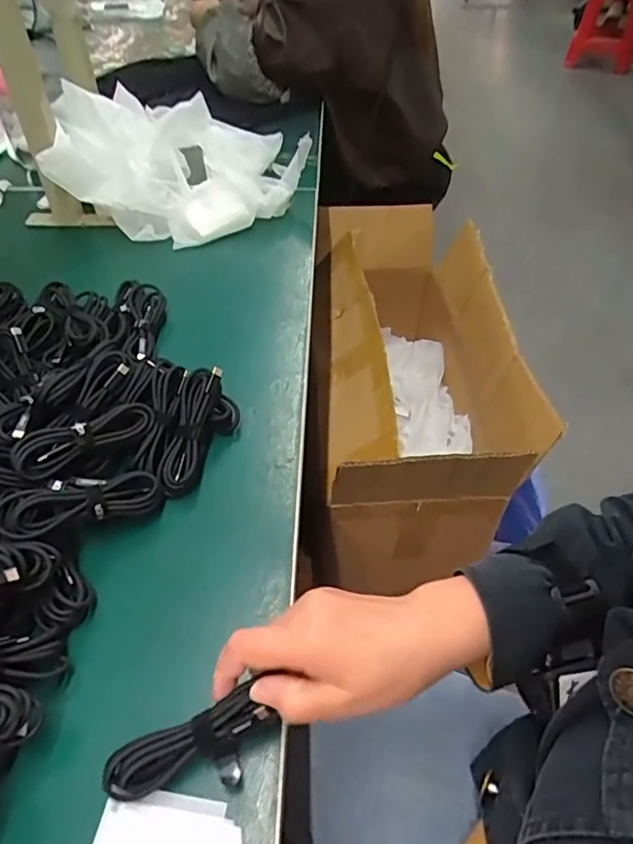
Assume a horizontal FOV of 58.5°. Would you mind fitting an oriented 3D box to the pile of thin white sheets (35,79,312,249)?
[{"bbox_3d":[-0.173,-0.348,0.753,0.307,0.115,0.254,-7,48,-5],"label":"pile of thin white sheets"}]

